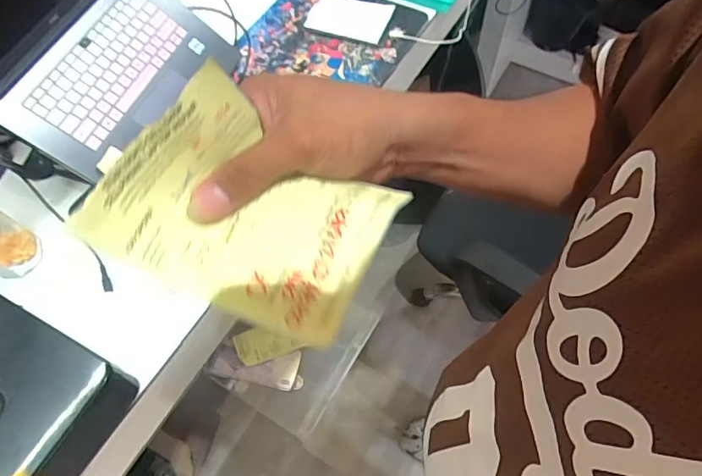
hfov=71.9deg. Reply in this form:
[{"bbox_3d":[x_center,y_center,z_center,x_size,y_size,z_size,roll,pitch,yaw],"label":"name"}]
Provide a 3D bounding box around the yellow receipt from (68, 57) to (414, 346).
[{"bbox_3d":[-0.047,-0.014,0.235,0.125,0.062,0.097,22,65,14],"label":"yellow receipt"}]

